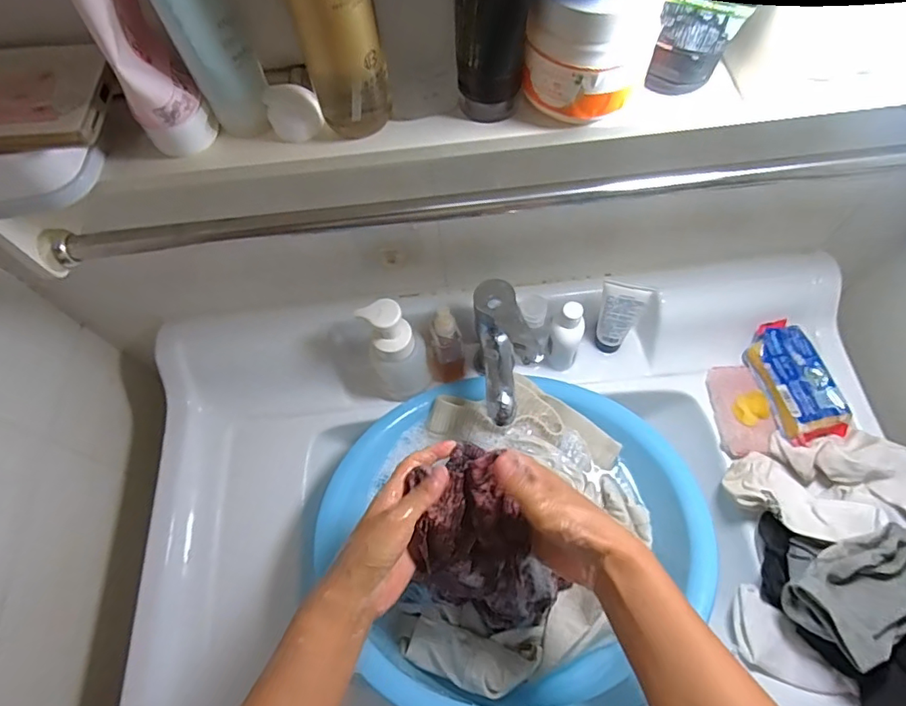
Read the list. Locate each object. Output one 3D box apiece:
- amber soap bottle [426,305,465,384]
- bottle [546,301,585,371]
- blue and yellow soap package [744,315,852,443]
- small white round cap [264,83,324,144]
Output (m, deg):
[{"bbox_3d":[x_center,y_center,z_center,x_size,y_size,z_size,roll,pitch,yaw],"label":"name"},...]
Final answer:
[{"bbox_3d":[-0.010,-0.011,0.602,0.041,0.118,0.036,-5,63,1],"label":"amber soap bottle"},{"bbox_3d":[0.132,-0.017,0.622,0.037,0.110,0.031,22,67,14],"label":"bottle"},{"bbox_3d":[0.387,0.030,0.599,0.061,0.040,0.138,-12,63,-2],"label":"blue and yellow soap package"},{"bbox_3d":[-0.097,-0.147,0.321,0.031,0.029,0.016,-21,64,-7],"label":"small white round cap"}]

